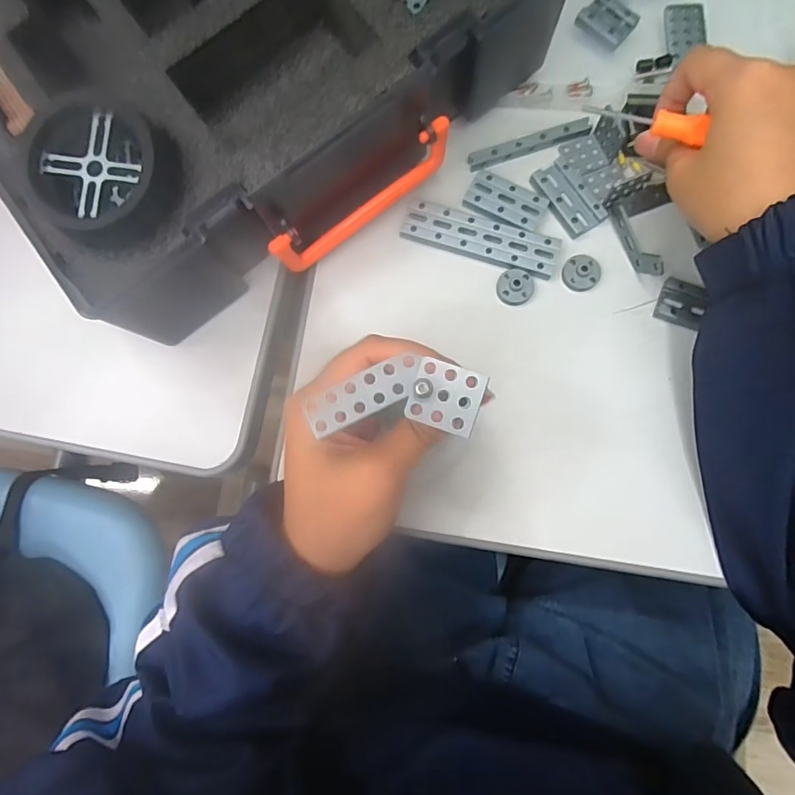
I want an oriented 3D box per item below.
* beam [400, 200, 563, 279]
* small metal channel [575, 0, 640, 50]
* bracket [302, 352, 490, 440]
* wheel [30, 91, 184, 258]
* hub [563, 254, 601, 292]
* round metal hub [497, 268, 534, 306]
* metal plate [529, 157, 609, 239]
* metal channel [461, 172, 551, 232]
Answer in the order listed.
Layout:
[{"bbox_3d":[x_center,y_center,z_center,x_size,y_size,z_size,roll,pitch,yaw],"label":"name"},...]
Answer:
[{"bbox_3d":[0.050,-0.097,0.290,0.094,0.004,0.026,17,81,5],"label":"beam"},{"bbox_3d":[0.133,-0.240,0.303,0.032,0.010,0.024,39,84,8],"label":"small metal channel"},{"bbox_3d":[0.000,0.000,0.175,0.064,0.008,0.027,-4,81,5],"label":"bracket"},{"bbox_3d":[-0.139,-0.108,0.226,0.061,0.020,0.070,0,80,2],"label":"wheel"},{"bbox_3d":[0.111,-0.075,0.285,0.023,0.006,0.021,0,80,2],"label":"hub"},{"bbox_3d":[0.071,-0.066,0.285,0.022,0.004,0.021,0,80,2],"label":"round metal hub"},{"bbox_3d":[0.105,-0.124,0.291,0.029,0.004,0.048,-33,81,-3],"label":"metal plate"},{"bbox_3d":[0.066,-0.121,0.292,0.048,0.004,0.026,26,82,6],"label":"metal channel"}]

